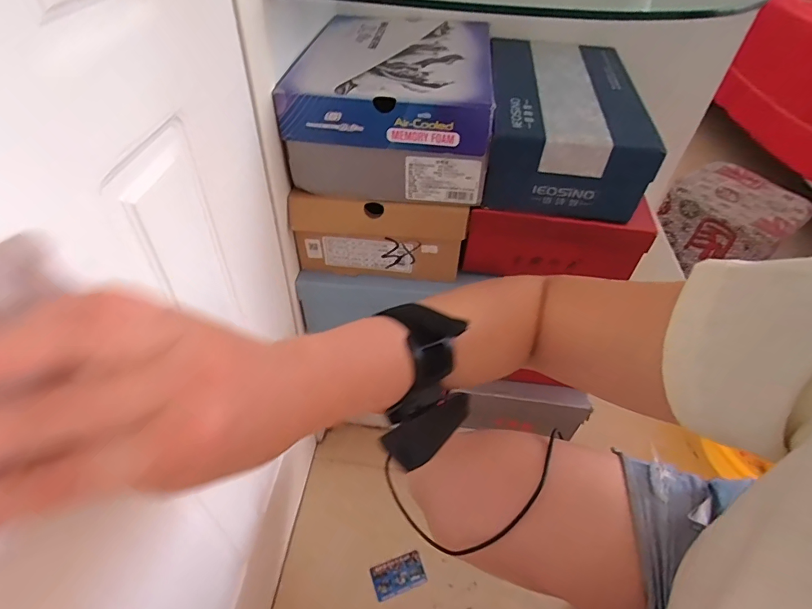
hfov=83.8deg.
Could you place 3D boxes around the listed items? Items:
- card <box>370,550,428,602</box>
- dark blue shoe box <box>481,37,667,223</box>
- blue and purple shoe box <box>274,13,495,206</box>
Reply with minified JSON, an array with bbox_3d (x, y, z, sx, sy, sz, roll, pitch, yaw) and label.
[{"bbox_3d":[-0.012,0.444,0.744,0.085,0.004,0.052,-15,50,-14],"label":"card"},{"bbox_3d":[0.191,-0.224,0.569,0.177,0.108,0.252,8,46,4],"label":"dark blue shoe box"},{"bbox_3d":[-0.012,-0.270,0.582,0.217,0.111,0.290,5,46,1],"label":"blue and purple shoe box"}]

